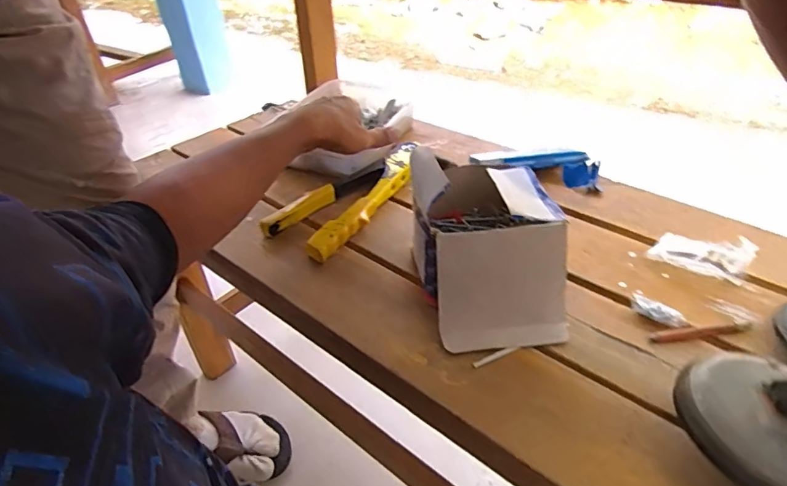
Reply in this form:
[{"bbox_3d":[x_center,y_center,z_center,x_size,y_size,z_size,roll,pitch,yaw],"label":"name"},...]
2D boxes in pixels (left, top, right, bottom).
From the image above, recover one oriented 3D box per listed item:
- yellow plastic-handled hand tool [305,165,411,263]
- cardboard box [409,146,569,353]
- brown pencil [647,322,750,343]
[{"bbox_3d":[-0.033,-0.040,0.566,0.022,0.025,0.189,19,43,28],"label":"yellow plastic-handled hand tool"},{"bbox_3d":[0.085,-0.010,0.439,0.129,0.131,0.156,-6,40,-4],"label":"cardboard box"},{"bbox_3d":[0.269,0.078,0.421,0.087,0.005,0.011,-5,40,-3],"label":"brown pencil"}]

